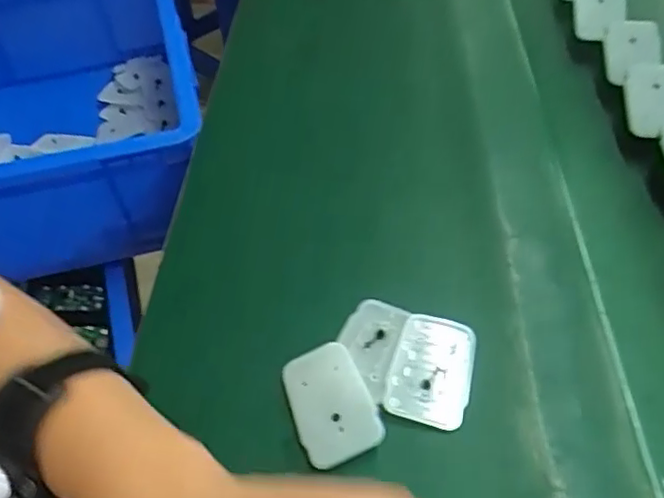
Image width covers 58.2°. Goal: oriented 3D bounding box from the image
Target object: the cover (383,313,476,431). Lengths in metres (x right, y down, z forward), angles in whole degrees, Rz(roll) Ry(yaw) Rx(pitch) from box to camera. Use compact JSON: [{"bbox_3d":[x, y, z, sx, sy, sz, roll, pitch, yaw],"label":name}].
[{"bbox_3d":[0.059,0.070,0.353,0.045,0.007,0.069,11,48,14],"label":"cover"}]

